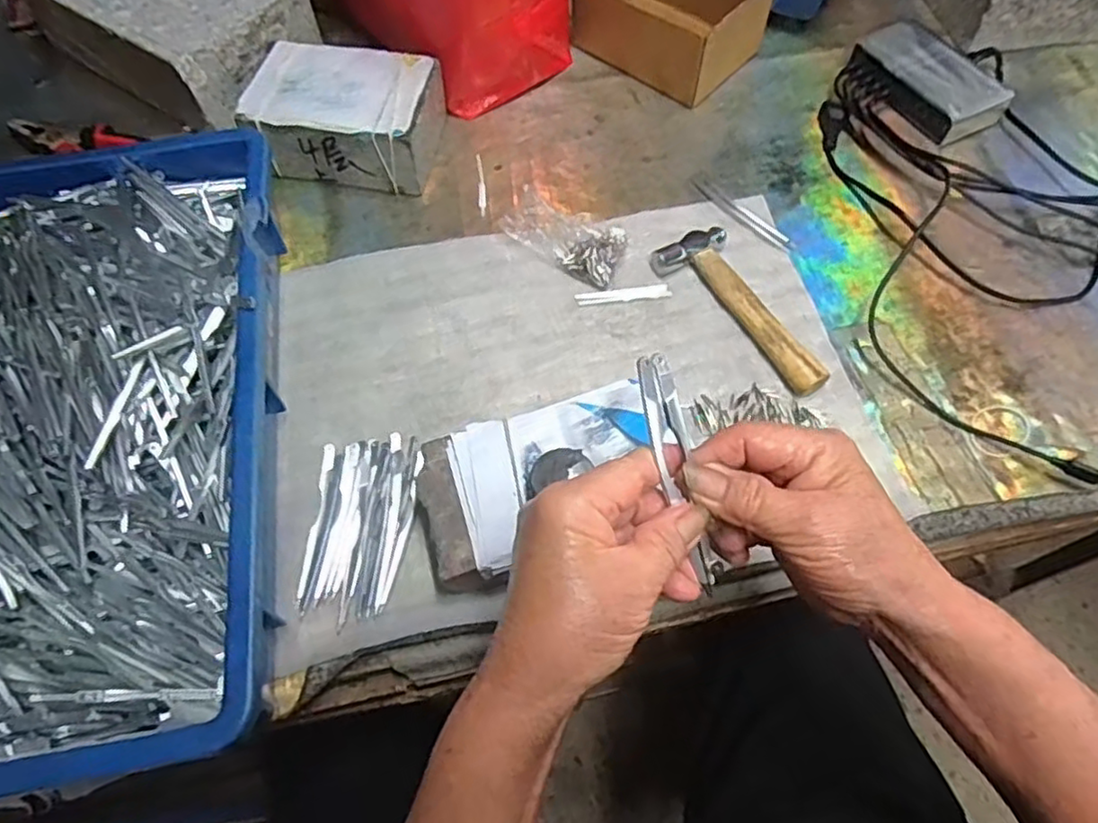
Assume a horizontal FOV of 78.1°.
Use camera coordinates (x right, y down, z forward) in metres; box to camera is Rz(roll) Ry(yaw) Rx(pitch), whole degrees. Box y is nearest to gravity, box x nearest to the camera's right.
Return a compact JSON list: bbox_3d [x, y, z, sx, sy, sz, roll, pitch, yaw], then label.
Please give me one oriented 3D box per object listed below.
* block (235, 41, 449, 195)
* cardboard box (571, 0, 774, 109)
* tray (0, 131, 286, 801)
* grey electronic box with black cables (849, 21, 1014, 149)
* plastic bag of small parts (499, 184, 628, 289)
[{"bbox_3d":[-0.170,-0.251,0.574,0.148,0.060,0.104,6,62,4],"label":"block"},{"bbox_3d":[0.113,-0.372,0.633,0.159,0.070,0.116,35,67,18],"label":"cardboard box"},{"bbox_3d":[-0.315,0.005,0.430,0.286,0.077,0.432,-9,62,-4],"label":"tray"},{"bbox_3d":[0.337,-0.294,0.607,0.075,0.035,0.127,-33,66,-16],"label":"grey electronic box with black cables"},{"bbox_3d":[0.015,-0.142,0.531,0.092,0.034,0.058,23,64,13],"label":"plastic bag of small parts"}]

